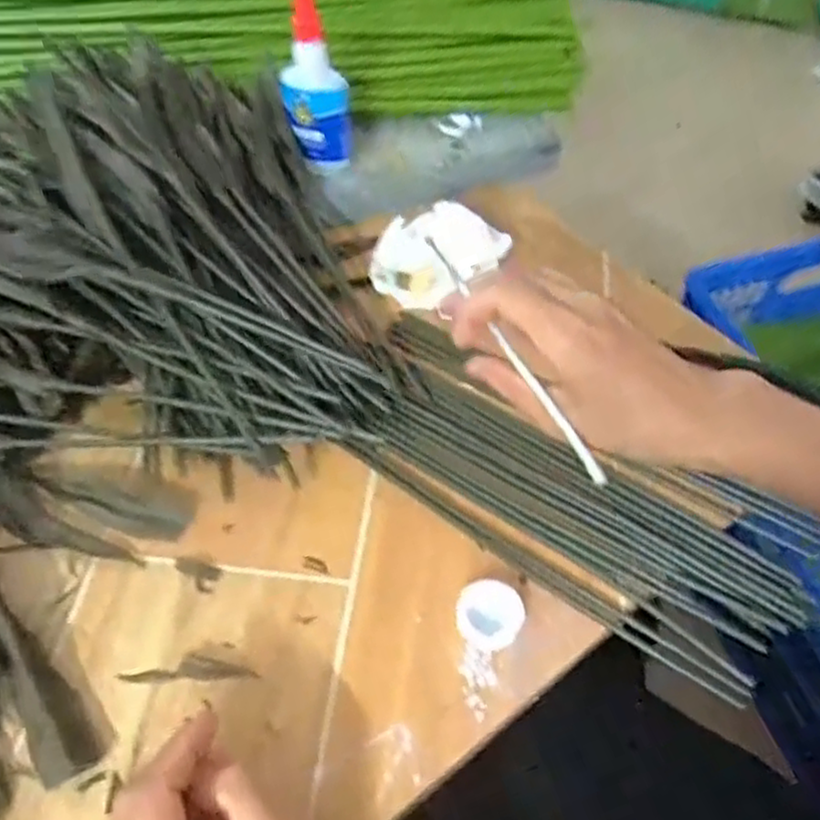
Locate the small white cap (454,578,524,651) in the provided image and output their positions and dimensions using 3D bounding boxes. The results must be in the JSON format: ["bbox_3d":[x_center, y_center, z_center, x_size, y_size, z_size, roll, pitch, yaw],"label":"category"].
[{"bbox_3d":[0.041,0.105,0.371,0.033,0.012,0.034,2,51,-2],"label":"small white cap"}]

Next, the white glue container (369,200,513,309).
[{"bbox_3d":[0.019,-0.110,0.517,0.064,0.035,0.089,38,61,24],"label":"white glue container"}]

